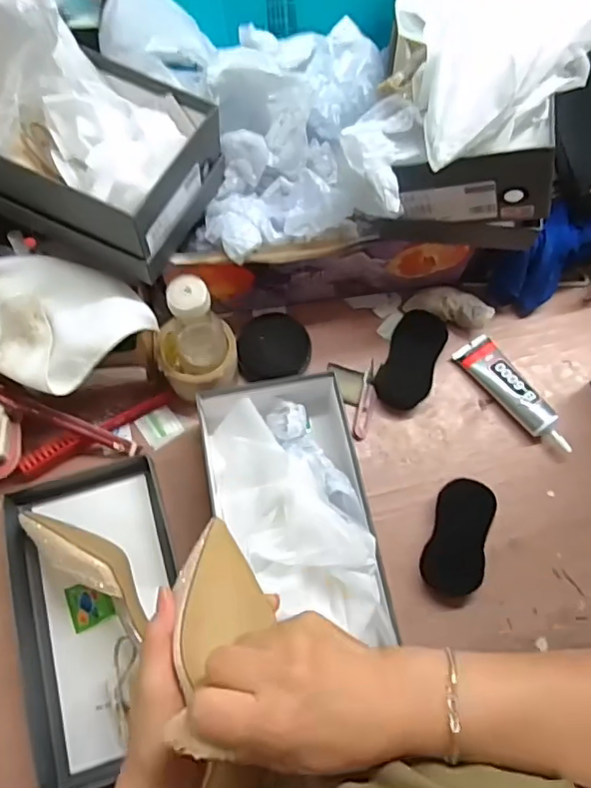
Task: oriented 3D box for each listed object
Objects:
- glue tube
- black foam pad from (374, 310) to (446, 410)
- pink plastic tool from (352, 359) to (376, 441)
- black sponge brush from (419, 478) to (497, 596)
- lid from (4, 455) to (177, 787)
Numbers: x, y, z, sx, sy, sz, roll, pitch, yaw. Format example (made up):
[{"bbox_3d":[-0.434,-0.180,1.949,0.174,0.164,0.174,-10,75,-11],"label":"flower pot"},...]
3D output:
[{"bbox_3d":[0.278,-0.004,0.699,0.052,0.037,0.170,-37,76,-14],"label":"glue tube"},{"bbox_3d":[0.146,-0.046,0.706,0.063,0.034,0.128,21,71,5],"label":"black foam pad"},{"bbox_3d":[0.089,0.007,0.700,0.018,0.004,0.102,14,71,3],"label":"pink plastic tool"},{"bbox_3d":[0.185,0.161,0.636,0.060,0.034,0.123,19,71,5],"label":"black sponge brush"},{"bbox_3d":[-0.207,0.232,0.601,0.160,0.039,0.307,-15,72,-7],"label":"lid"}]

